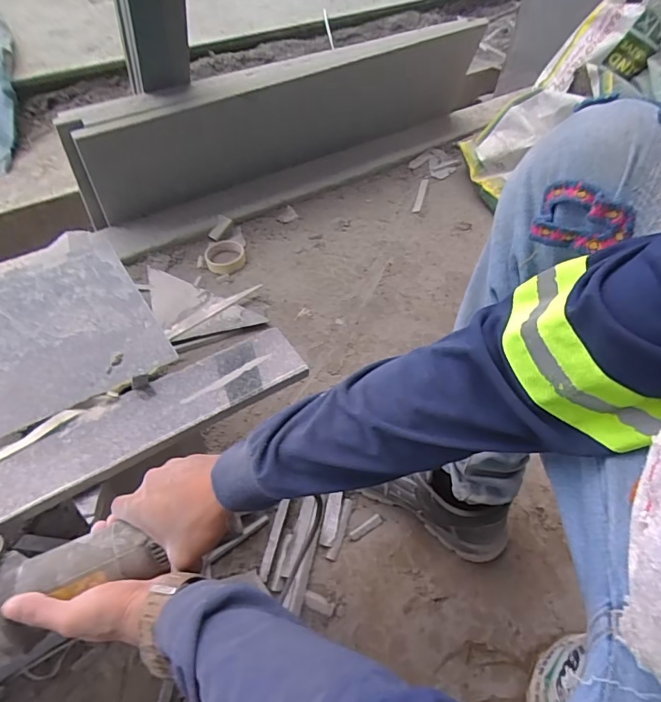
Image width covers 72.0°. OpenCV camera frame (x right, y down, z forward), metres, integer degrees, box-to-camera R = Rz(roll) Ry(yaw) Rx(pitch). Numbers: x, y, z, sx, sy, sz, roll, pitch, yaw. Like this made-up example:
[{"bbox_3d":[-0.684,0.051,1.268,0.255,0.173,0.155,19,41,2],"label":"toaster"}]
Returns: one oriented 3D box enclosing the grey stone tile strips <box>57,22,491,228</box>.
[{"bbox_3d":[-0.057,-0.526,1.069,1.003,0.297,0.091,-26,57,-21],"label":"grey stone tile strips"}]

